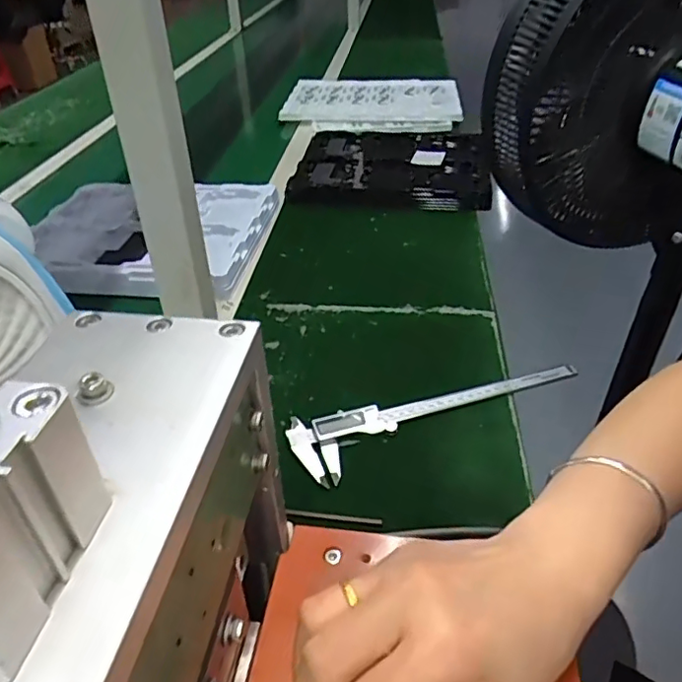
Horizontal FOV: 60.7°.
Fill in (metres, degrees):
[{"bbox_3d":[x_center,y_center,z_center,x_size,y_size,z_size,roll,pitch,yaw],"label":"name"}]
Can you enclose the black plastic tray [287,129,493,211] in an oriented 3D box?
[{"bbox_3d":[0.086,-0.292,0.981,0.311,0.047,0.312,2,37,5],"label":"black plastic tray"}]

